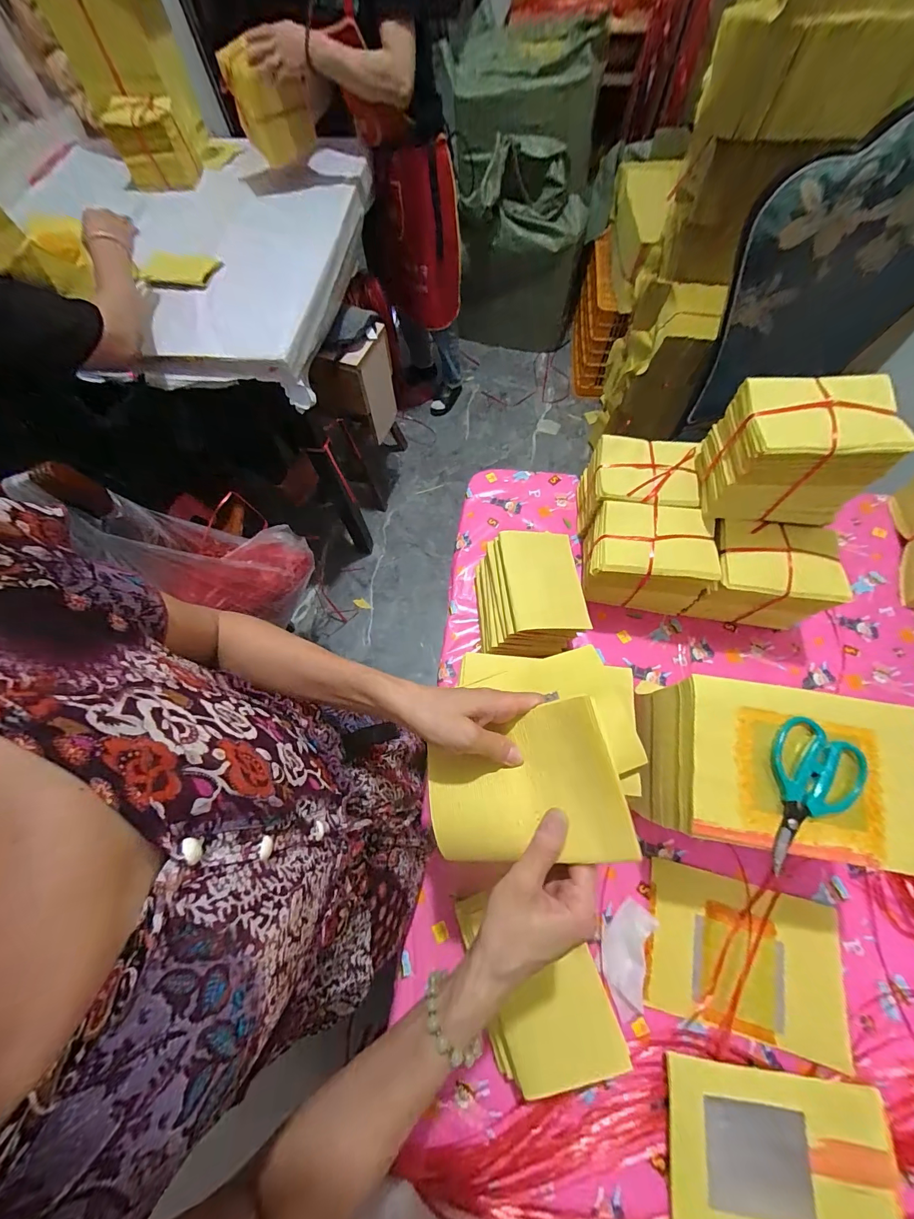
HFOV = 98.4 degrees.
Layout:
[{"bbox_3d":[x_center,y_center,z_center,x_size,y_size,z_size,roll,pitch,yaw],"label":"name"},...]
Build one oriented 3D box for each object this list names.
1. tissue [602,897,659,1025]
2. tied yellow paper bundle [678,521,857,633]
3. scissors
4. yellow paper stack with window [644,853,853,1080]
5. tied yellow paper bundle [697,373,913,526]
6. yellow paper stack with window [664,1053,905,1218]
[{"bbox_3d":[0.212,0.434,0.492,0.053,0.021,0.118,17,71,9],"label":"tissue"},{"bbox_3d":[0.466,-0.051,0.621,0.164,0.141,0.109,7,69,5],"label":"tied yellow paper bundle"},{"bbox_3d":[0.344,0.185,0.394,0.082,0.011,0.147,36,74,15],"label":"scissors"},{"bbox_3d":[0.363,0.437,0.499,0.232,0.011,0.157,12,70,7],"label":"yellow paper stack with window"},{"bbox_3d":[0.446,-0.209,0.532,0.167,0.158,0.118,5,69,4],"label":"tied yellow paper bundle"},{"bbox_3d":[0.342,0.596,0.414,0.222,0.021,0.160,6,69,5],"label":"yellow paper stack with window"}]

